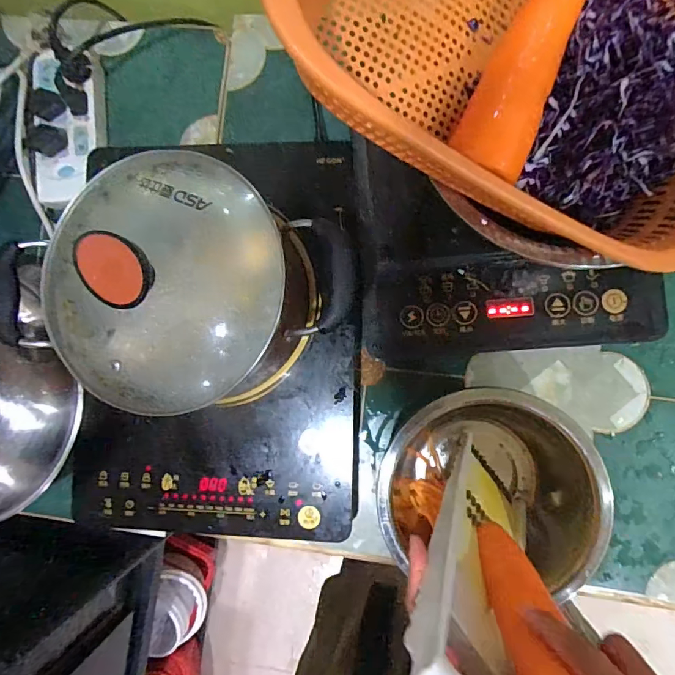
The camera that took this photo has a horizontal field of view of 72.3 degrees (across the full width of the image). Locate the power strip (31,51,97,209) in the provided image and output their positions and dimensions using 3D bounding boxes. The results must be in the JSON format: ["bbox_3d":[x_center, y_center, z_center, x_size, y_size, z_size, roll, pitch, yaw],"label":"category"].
[{"bbox_3d":[-0.305,-0.233,0.505,0.066,0.035,0.167,-5,87,5],"label":"power strip"}]

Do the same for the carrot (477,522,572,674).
[{"bbox_3d":[0.128,0.188,0.313,0.038,0.163,0.031,-9,105,5],"label":"carrot"}]

